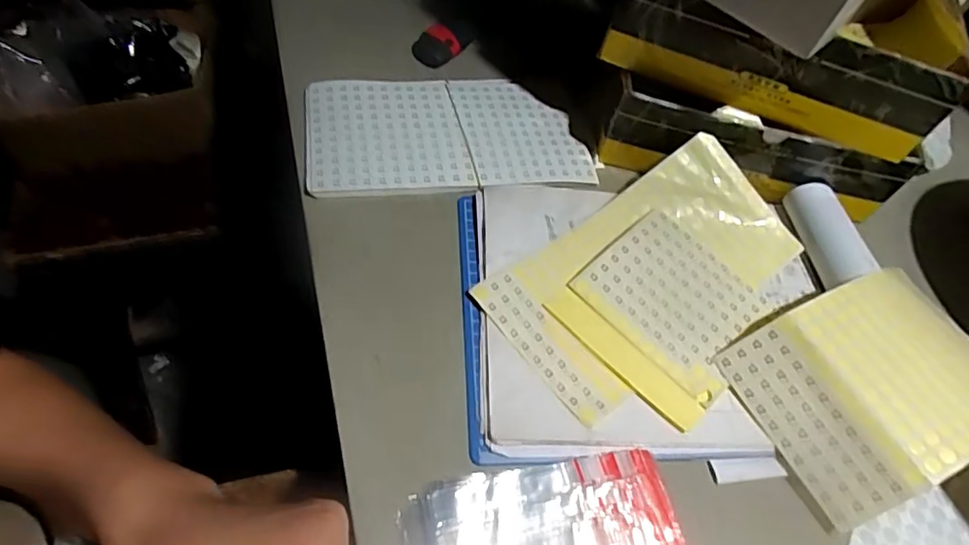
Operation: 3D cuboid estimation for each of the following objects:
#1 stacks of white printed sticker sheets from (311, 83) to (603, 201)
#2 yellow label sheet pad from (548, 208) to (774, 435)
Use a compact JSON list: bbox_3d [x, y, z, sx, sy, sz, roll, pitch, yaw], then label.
[{"bbox_3d":[-0.032,-0.123,0.482,0.232,0.017,0.127,-6,58,-9],"label":"stacks of white printed sticker sheets"},{"bbox_3d":[0.130,0.026,0.403,0.130,0.009,0.121,-38,67,-26],"label":"yellow label sheet pad"}]

